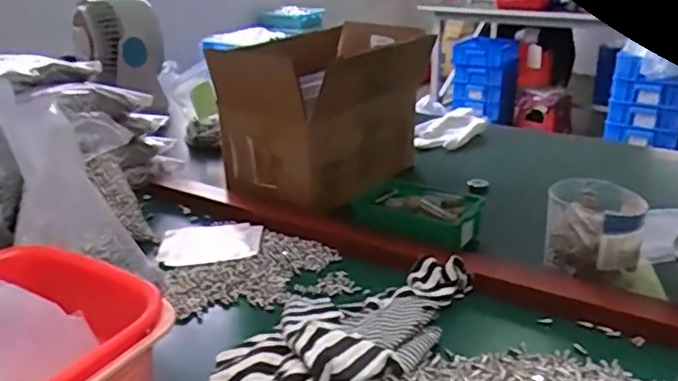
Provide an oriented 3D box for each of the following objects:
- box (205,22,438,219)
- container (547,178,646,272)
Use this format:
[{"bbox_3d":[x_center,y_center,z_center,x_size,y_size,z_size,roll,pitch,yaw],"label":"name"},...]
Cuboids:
[{"bbox_3d":[-0.017,-0.103,0.885,0.208,0.211,0.254,13,26,31],"label":"box"},{"bbox_3d":[0.284,0.044,0.676,0.097,0.084,0.115,7,25,23],"label":"container"}]

